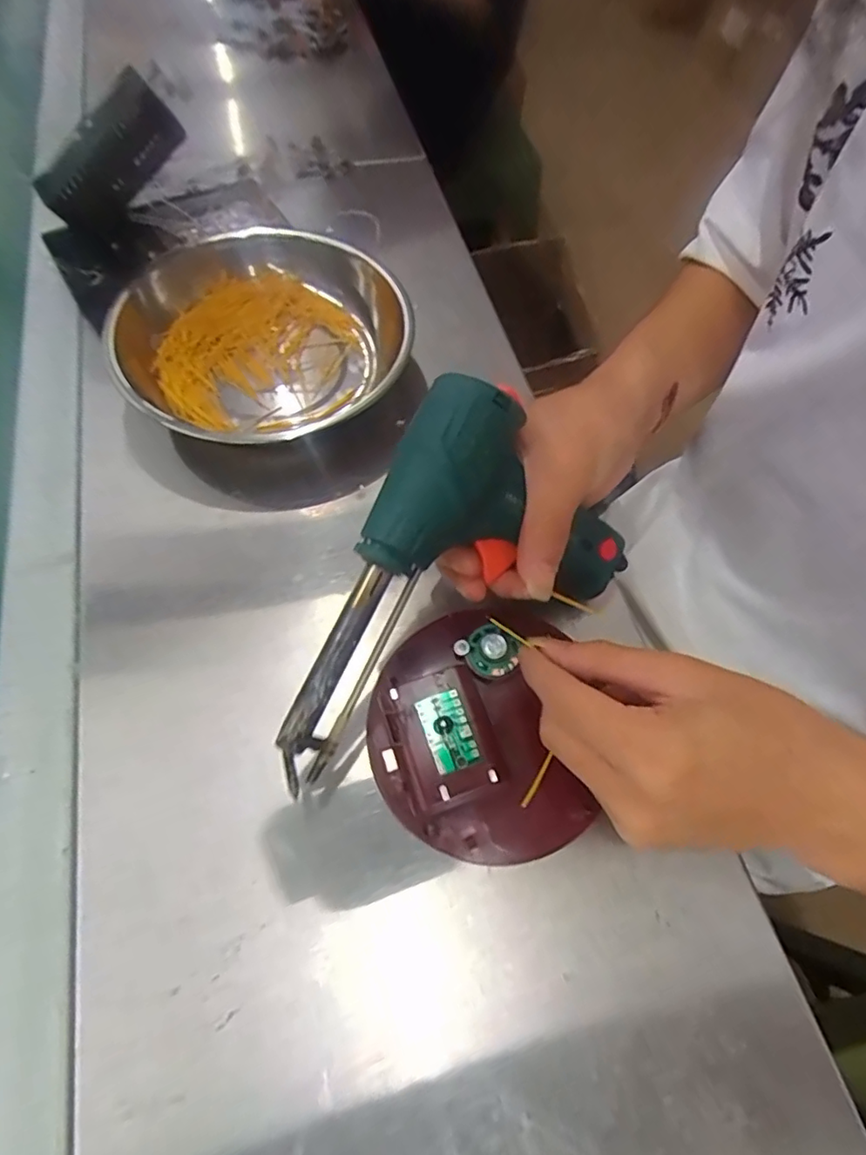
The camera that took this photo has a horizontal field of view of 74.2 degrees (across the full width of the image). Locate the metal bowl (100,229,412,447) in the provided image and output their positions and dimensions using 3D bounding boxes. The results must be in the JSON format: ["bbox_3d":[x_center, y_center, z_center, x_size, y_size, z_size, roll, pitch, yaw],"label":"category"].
[{"bbox_3d":[-0.113,-0.158,0.386,0.171,0.064,0.181,1,63,-2],"label":"metal bowl"}]

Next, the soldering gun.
[{"bbox_3d":[0.006,0.018,0.277,0.179,0.137,0.032,-53,42,-2],"label":"soldering gun"}]

